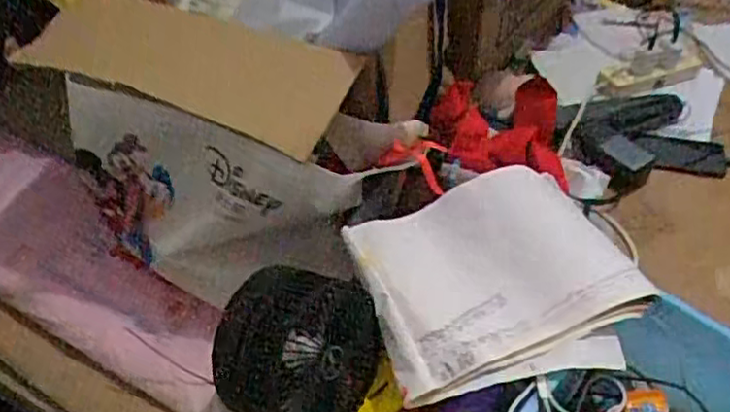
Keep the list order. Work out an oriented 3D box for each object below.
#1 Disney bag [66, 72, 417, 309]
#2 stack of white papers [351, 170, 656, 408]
[{"bbox_3d":[-0.167,-0.011,0.762,0.347,0.192,0.136,8,46,7],"label":"Disney bag"},{"bbox_3d":[0.145,0.069,0.718,0.292,0.061,0.240,-8,46,-8],"label":"stack of white papers"}]

